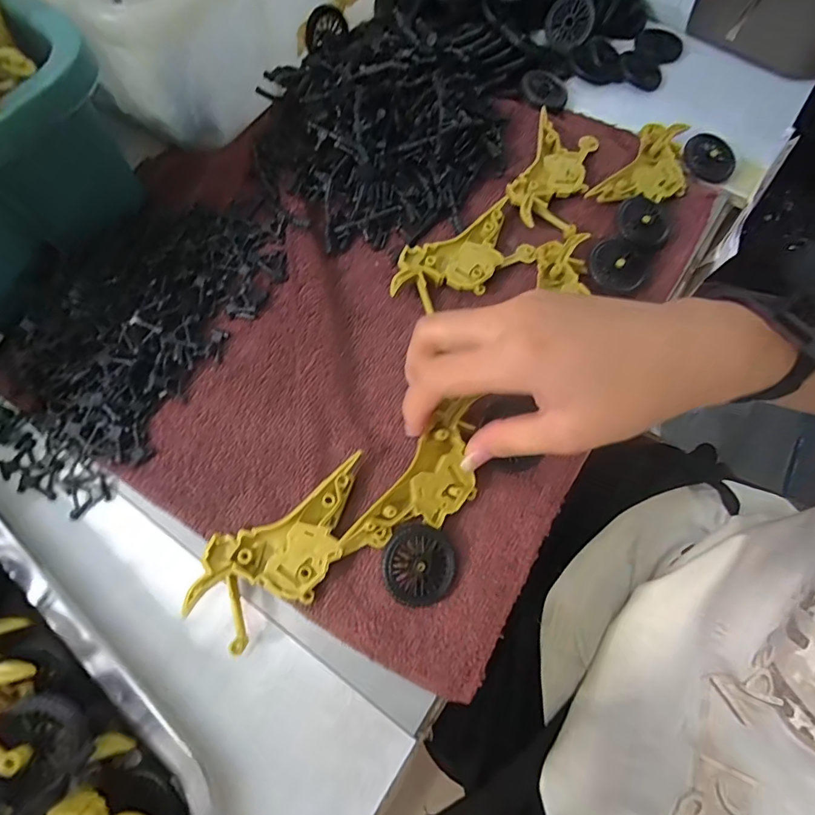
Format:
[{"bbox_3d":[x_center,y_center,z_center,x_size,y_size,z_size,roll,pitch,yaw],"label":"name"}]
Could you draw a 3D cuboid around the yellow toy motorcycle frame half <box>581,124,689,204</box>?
[{"bbox_3d":[0.170,-0.164,0.318,0.048,0.016,0.093,37,72,12],"label":"yellow toy motorcycle frame half"}]

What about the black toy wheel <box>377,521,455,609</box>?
[{"bbox_3d":[0.005,0.078,0.229,0.037,0.011,0.037,24,70,-10],"label":"black toy wheel"}]

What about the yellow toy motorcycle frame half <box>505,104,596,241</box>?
[{"bbox_3d":[0.102,-0.166,0.322,0.049,0.012,0.104,18,69,6],"label":"yellow toy motorcycle frame half"}]

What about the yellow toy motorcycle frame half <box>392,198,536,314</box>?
[{"bbox_3d":[0.033,-0.093,0.295,0.094,0.011,0.046,-28,72,-11],"label":"yellow toy motorcycle frame half"}]

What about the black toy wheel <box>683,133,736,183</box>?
[{"bbox_3d":[0.218,-0.181,0.330,0.035,0.007,0.037,15,69,5],"label":"black toy wheel"}]

